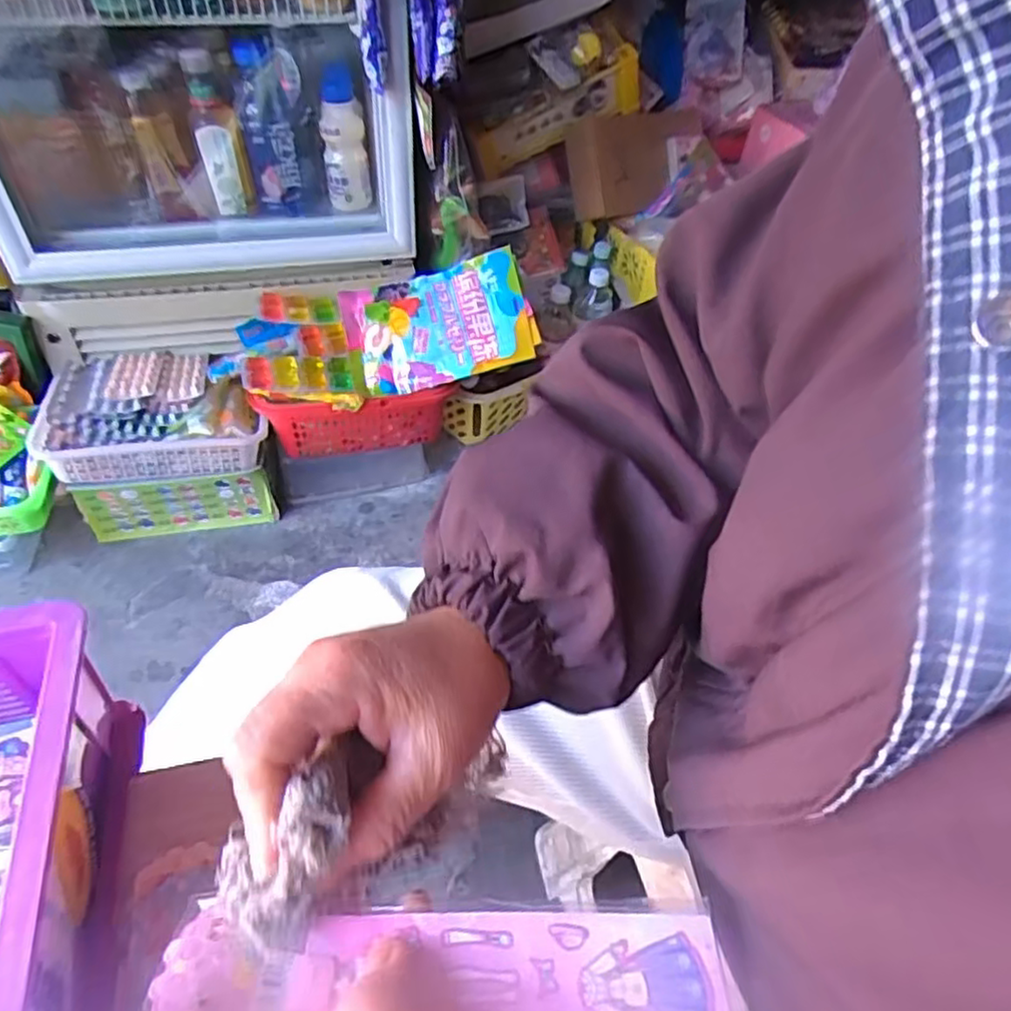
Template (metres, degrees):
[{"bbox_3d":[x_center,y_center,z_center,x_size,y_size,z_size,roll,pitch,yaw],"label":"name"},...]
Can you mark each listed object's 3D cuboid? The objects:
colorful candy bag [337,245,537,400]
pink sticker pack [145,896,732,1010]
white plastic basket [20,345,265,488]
[{"bbox_3d":[-0.093,-0.241,0.928,0.239,0.028,0.160,-15,79,5],"label":"colorful candy bag"},{"bbox_3d":[-0.018,0.149,0.219,0.174,0.010,0.045,1,39,-2],"label":"pink sticker pack"},{"bbox_3d":[-0.466,-0.129,0.936,0.266,0.075,0.189,-9,50,-13],"label":"white plastic basket"}]

